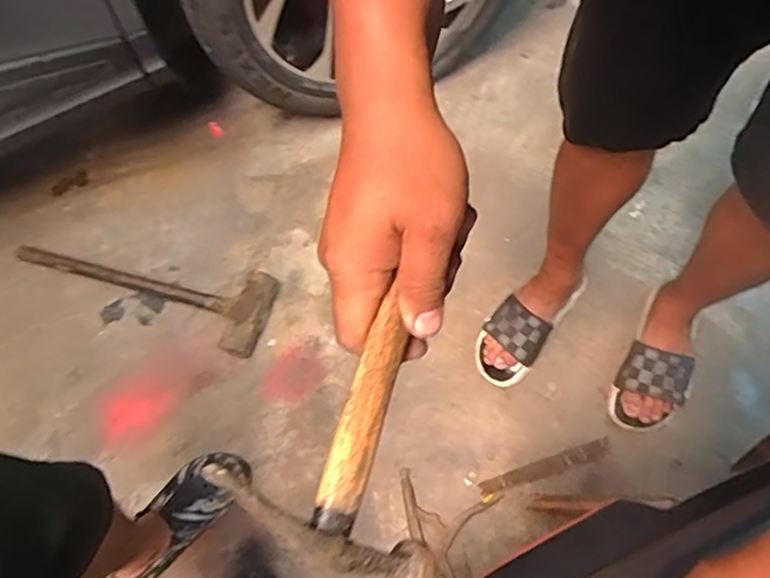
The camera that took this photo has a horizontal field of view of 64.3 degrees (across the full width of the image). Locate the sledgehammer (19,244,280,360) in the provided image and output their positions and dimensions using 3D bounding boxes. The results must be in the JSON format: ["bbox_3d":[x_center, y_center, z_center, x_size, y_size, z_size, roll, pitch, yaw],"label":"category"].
[{"bbox_3d":[-0.496,-0.036,1.284,0.564,0.056,0.166,22,71,11],"label":"sledgehammer"}]

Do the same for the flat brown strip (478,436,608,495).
[{"bbox_3d":[0.286,0.317,1.090,0.234,0.006,0.031,-19,62,-1],"label":"flat brown strip"}]

